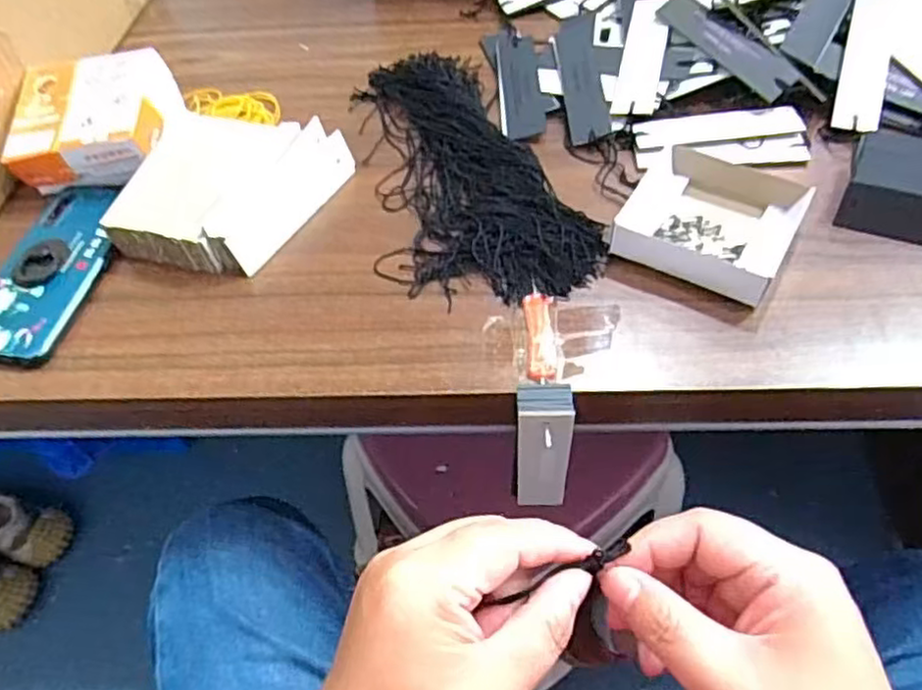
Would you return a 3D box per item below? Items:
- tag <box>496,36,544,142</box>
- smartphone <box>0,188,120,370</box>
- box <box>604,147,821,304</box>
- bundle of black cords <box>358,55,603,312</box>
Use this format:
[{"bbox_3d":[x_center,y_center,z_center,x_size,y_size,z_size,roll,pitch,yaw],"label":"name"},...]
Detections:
[{"bbox_3d":[0.049,-0.224,0.586,0.035,0.007,0.134,-9,57,12],"label":"tag"},{"bbox_3d":[-0.292,-0.055,0.488,0.066,0.019,0.154,7,56,9],"label":"smartphone"},{"bbox_3d":[0.174,-0.092,0.475,0.106,0.026,0.118,25,61,20],"label":"box"},{"bbox_3d":[0.008,-0.145,0.530,0.128,0.017,0.286,-14,55,-5],"label":"bundle of black cords"}]

